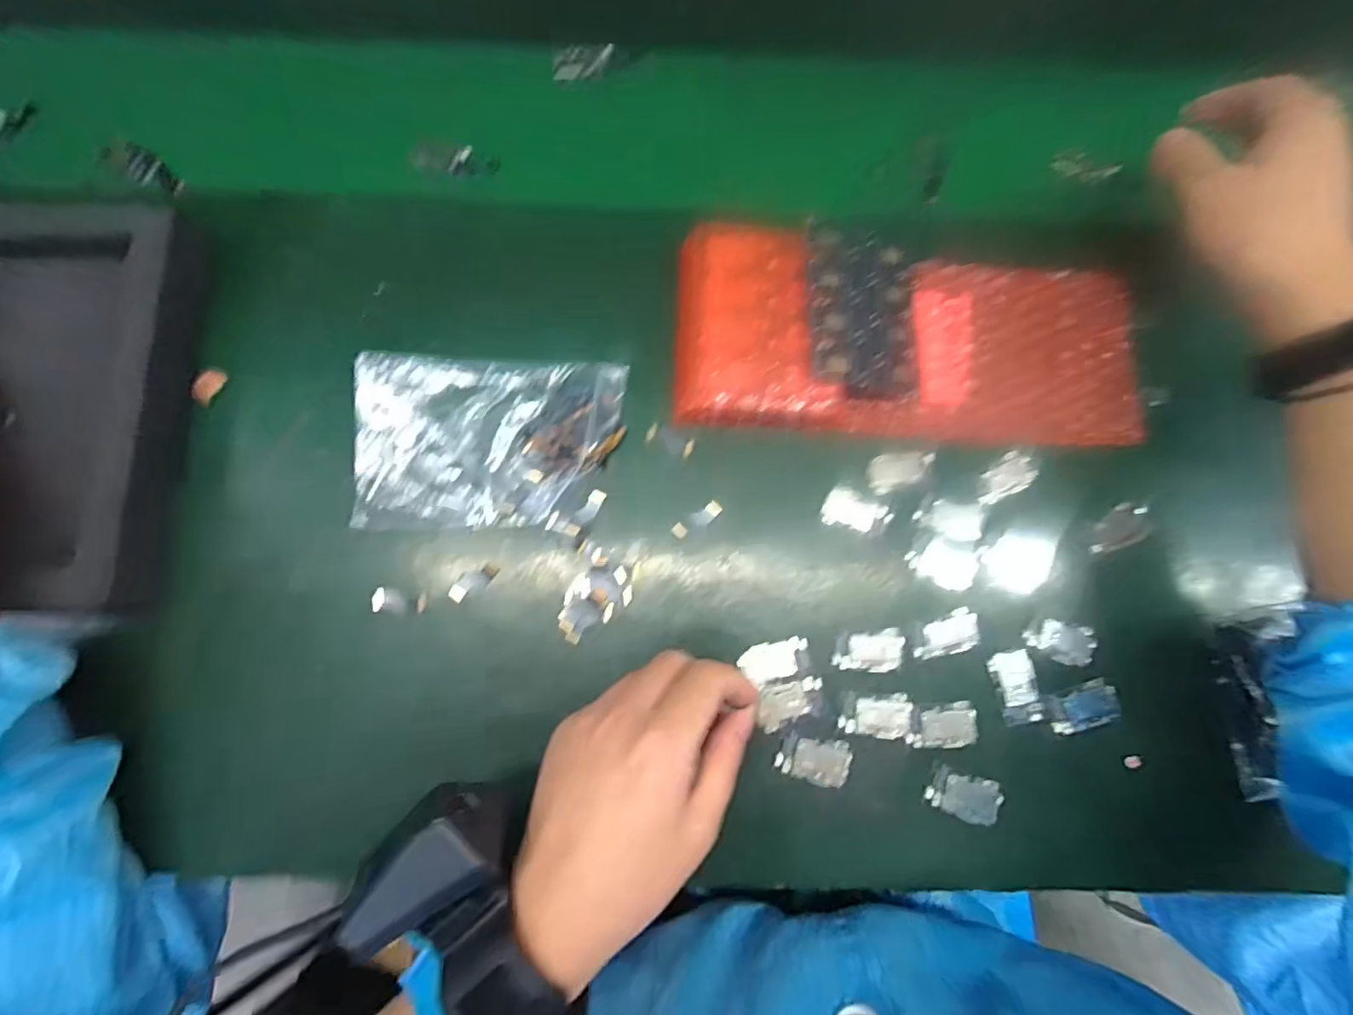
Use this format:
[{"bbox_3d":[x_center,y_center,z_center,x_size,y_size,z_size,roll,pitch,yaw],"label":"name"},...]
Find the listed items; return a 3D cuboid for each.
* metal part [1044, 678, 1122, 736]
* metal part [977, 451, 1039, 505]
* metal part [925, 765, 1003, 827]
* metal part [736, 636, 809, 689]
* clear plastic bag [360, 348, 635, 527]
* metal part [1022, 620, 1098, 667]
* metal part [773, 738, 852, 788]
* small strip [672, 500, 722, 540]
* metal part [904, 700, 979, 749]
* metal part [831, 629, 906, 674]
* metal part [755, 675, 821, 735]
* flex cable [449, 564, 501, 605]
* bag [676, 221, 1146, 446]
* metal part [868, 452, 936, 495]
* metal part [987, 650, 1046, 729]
[{"bbox_3d":[0.224,0.110,0.317,0.040,0.004,0.023,-13,79,-3],"label":"metal part"},{"bbox_3d":[0.193,-0.016,0.338,0.042,0.004,0.021,-39,82,-7],"label":"metal part"},{"bbox_3d":[0.153,0.153,0.306,0.038,0.004,0.023,16,79,3],"label":"metal part"},{"bbox_3d":[0.055,0.084,0.319,0.037,0.005,0.021,-18,80,-4],"label":"metal part"},{"bbox_3d":[-0.106,-0.038,0.330,0.148,0.018,0.098,0,79,0],"label":"clear plastic bag"},{"bbox_3d":[0.215,0.075,0.322,0.038,0.004,0.022,11,79,2],"label":"metal part"},{"bbox_3d":[0.073,0.136,0.307,0.039,0.004,0.023,6,79,1],"label":"metal part"},{"bbox_3d":[0.012,0.007,0.331,0.031,0.005,0.010,-32,81,-6],"label":"small strip"},{"bbox_3d":[0.144,0.118,0.312,0.038,0.004,0.023,-1,79,0],"label":"metal part"},{"bbox_3d":[0.106,0.080,0.318,0.040,0.004,0.022,-6,79,-1],"label":"metal part"},{"bbox_3d":[0.061,0.104,0.314,0.038,0.004,0.022,-23,80,-5],"label":"metal part"},{"bbox_3d":[-0.113,0.041,0.321,0.029,0.004,0.012,-32,81,-6],"label":"flex cable"},{"bbox_3d":[0.137,-0.102,0.337,0.269,0.034,0.119,1,79,0],"label":"bag"},{"bbox_3d":[0.132,-0.021,0.337,0.040,0.004,0.022,-7,79,-2],"label":"metal part"},{"bbox_3d":[0.188,0.099,0.319,0.023,0.004,0.039,-8,79,-2],"label":"metal part"}]

